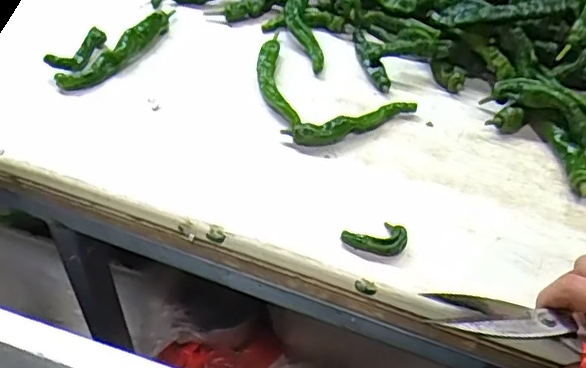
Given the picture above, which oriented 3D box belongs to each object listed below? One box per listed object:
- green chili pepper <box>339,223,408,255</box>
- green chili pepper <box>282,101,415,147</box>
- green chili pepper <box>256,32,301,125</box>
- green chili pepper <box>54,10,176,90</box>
[{"bbox_3d":[0.067,0.039,0.479,0.049,0.014,0.031,16,48,12],"label":"green chili pepper"},{"bbox_3d":[0.060,-0.059,0.566,0.133,0.024,0.026,-15,49,-17],"label":"green chili pepper"},{"bbox_3d":[-0.021,-0.112,0.616,0.031,0.012,0.163,-5,47,-8],"label":"green chili pepper"},{"bbox_3d":[-0.180,-0.146,0.640,0.032,0.027,0.158,32,52,25],"label":"green chili pepper"}]

